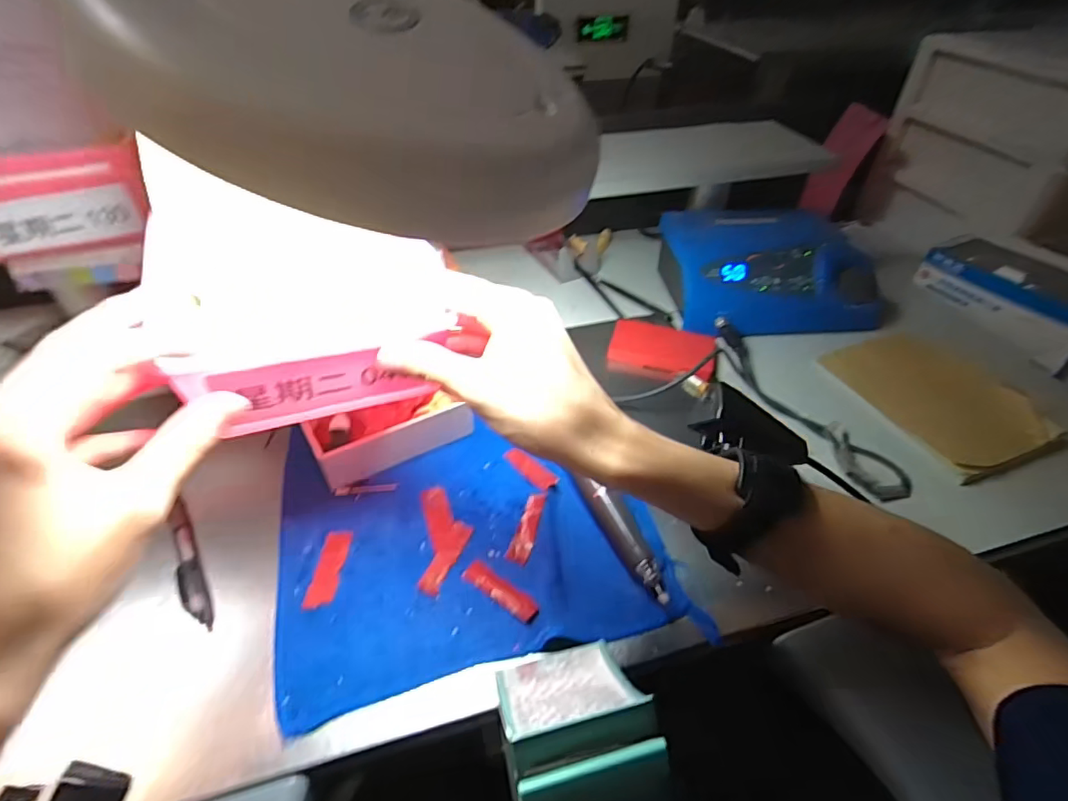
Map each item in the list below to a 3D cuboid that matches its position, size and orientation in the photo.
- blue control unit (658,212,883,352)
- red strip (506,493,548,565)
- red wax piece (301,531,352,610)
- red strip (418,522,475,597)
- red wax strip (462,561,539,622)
[{"bbox_3d":[0.272,-0.154,0.645,0.214,0.068,0.205,-6,44,-8],"label":"blue control unit"},{"bbox_3d":[-0.005,0.098,0.424,0.016,0.004,0.059,8,53,18],"label":"red strip"},{"bbox_3d":[-0.150,0.123,0.401,0.020,0.004,0.059,3,43,2],"label":"red wax piece"},{"bbox_3d":[-0.065,0.115,0.408,0.016,0.004,0.059,17,46,16],"label":"red strip"},{"bbox_3d":[-0.024,0.135,0.390,0.061,0.006,0.017,28,49,25],"label":"red wax strip"}]

